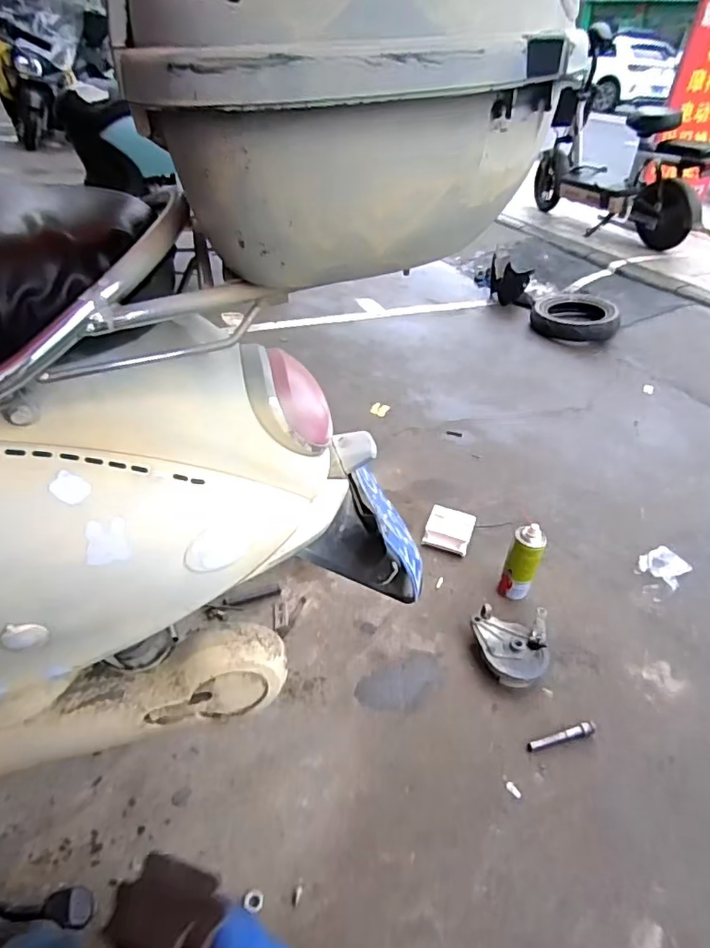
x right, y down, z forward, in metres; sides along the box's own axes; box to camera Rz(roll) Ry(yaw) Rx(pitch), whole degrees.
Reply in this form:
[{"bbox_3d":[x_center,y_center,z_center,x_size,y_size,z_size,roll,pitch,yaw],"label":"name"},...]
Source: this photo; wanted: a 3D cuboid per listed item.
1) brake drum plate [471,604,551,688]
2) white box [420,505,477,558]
[{"bbox_3d":[0.306,0.336,1.098,0.139,0.067,0.148,4,36,-3],"label":"brake drum plate"},{"bbox_3d":[0.234,0.138,1.389,0.109,0.049,0.121,15,37,12],"label":"white box"}]

